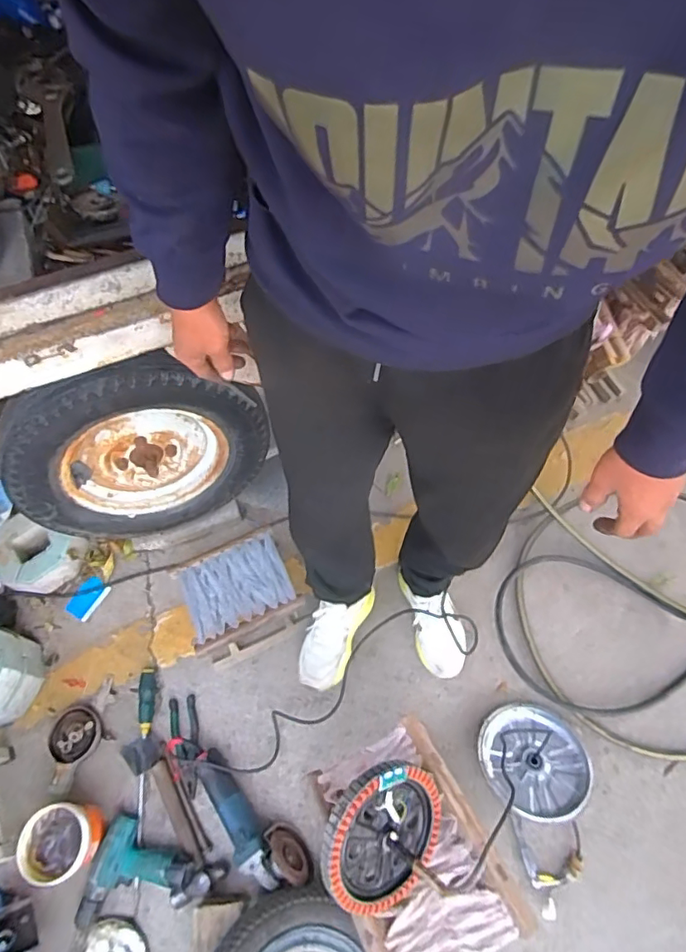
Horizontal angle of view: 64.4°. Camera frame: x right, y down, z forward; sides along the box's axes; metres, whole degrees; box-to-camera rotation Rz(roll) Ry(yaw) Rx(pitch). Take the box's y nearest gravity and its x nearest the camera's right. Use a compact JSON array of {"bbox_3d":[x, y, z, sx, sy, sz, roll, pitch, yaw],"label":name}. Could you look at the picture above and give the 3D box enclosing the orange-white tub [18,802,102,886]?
[{"bbox_3d":[-0.537,0.695,1.038,0.123,0.084,0.121,-2,61,3],"label":"orange-white tub"}]

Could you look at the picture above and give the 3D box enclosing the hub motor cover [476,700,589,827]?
[{"bbox_3d":[0.377,0.559,1.084,0.192,0.071,0.209,-35,64,-15],"label":"hub motor cover"}]

